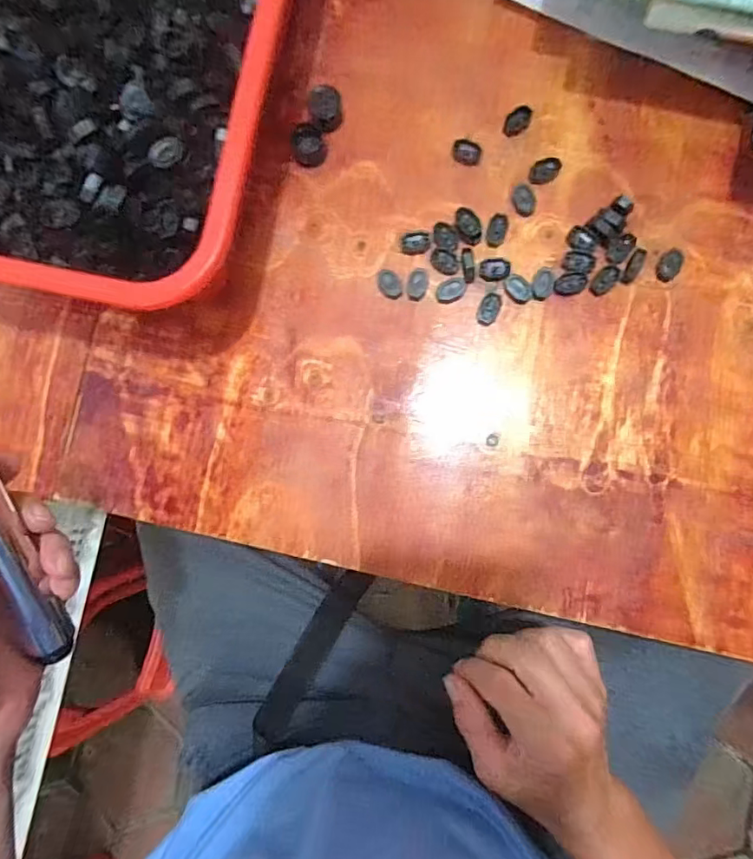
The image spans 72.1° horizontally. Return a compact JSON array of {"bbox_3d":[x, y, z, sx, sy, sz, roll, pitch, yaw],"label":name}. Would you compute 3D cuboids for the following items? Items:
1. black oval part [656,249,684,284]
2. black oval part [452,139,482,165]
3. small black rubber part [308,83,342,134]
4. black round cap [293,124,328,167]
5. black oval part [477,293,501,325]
[{"bbox_3d":[0.202,-0.113,0.355,0.015,0.004,0.023,27,88,7],"label":"black oval part"},{"bbox_3d":[0.066,-0.201,0.376,0.020,0.007,0.015,24,88,7],"label":"black oval part"},{"bbox_3d":[-0.037,-0.235,0.379,0.023,0.017,0.026,-16,84,4],"label":"small black rubber part"},{"bbox_3d":[-0.050,-0.213,0.387,0.026,0.008,0.028,0,85,6],"label":"black round cap"},{"bbox_3d":[0.079,-0.084,0.361,0.014,0.004,0.023,23,88,7],"label":"black oval part"}]

